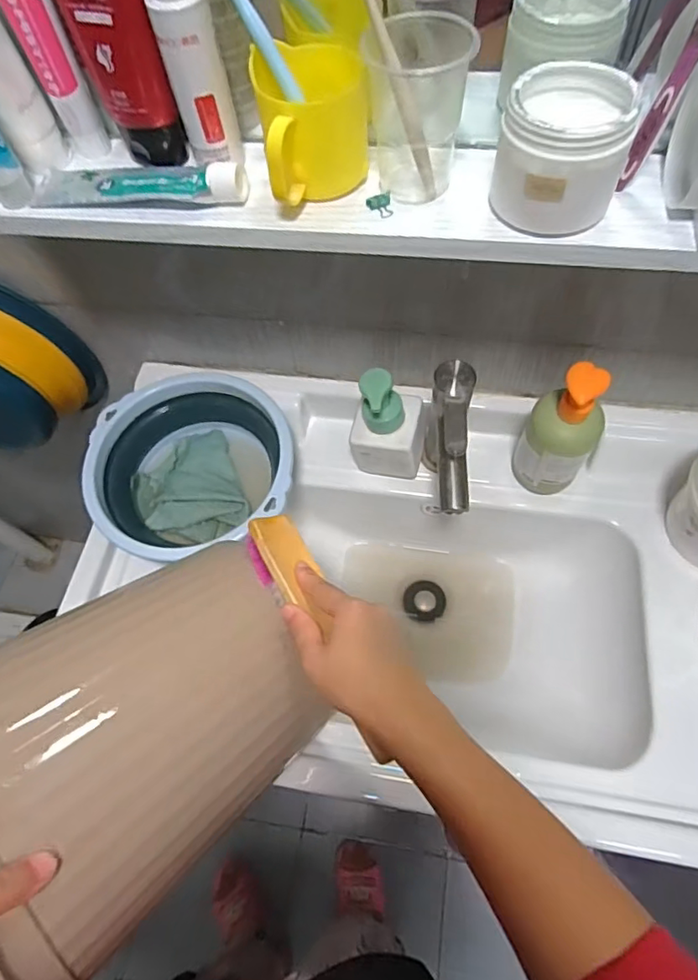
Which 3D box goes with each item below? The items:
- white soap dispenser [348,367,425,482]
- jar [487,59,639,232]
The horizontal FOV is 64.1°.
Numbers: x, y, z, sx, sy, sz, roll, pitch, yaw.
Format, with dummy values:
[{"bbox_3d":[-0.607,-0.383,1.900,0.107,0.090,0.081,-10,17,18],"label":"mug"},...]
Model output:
[{"bbox_3d":[0.044,-0.079,0.636,0.082,0.144,0.069,9,64,8],"label":"white soap dispenser"},{"bbox_3d":[0.134,-0.214,0.353,0.078,0.068,0.075,-2,63,3],"label":"jar"}]

